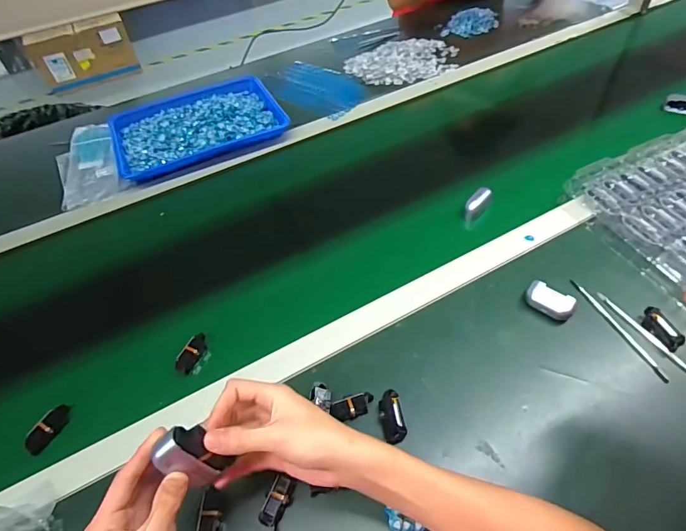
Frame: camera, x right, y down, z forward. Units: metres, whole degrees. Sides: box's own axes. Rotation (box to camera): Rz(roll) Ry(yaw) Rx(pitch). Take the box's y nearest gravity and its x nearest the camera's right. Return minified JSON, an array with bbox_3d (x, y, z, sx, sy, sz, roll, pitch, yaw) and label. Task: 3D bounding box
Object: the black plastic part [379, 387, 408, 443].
[{"bbox_3d":[0.055,0.166,0.469,0.025,0.016,0.058,-10,50,-2],"label":"black plastic part"}]

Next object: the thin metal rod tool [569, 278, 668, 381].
[{"bbox_3d":[0.343,0.077,0.531,0.009,0.005,0.155,-19,52,-11],"label":"thin metal rod tool"}]

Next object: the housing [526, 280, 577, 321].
[{"bbox_3d":[0.267,0.048,0.548,0.059,0.023,0.033,25,58,24],"label":"housing"}]

